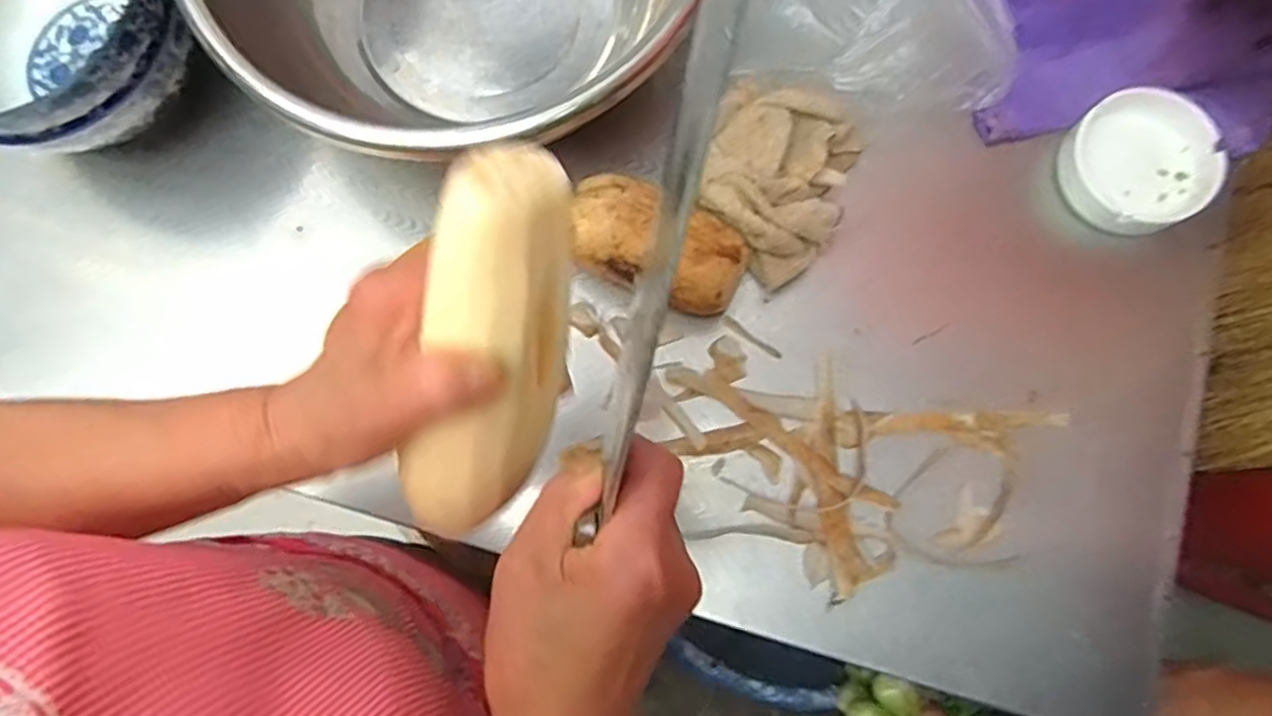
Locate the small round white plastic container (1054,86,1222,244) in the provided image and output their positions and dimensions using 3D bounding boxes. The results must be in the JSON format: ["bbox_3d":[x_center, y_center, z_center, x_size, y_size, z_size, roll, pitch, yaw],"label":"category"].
[{"bbox_3d":[0.370,-0.144,0.546,0.100,0.037,0.098,0,80,1],"label":"small round white plastic container"}]

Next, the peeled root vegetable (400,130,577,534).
[{"bbox_3d":[-0.057,0.004,0.291,0.045,0.051,0.148,14,117,3],"label":"peeled root vegetable"}]

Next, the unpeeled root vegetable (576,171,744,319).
[{"bbox_3d":[0.012,-0.080,0.527,0.134,0.065,0.075,23,81,5],"label":"unpeeled root vegetable"}]

